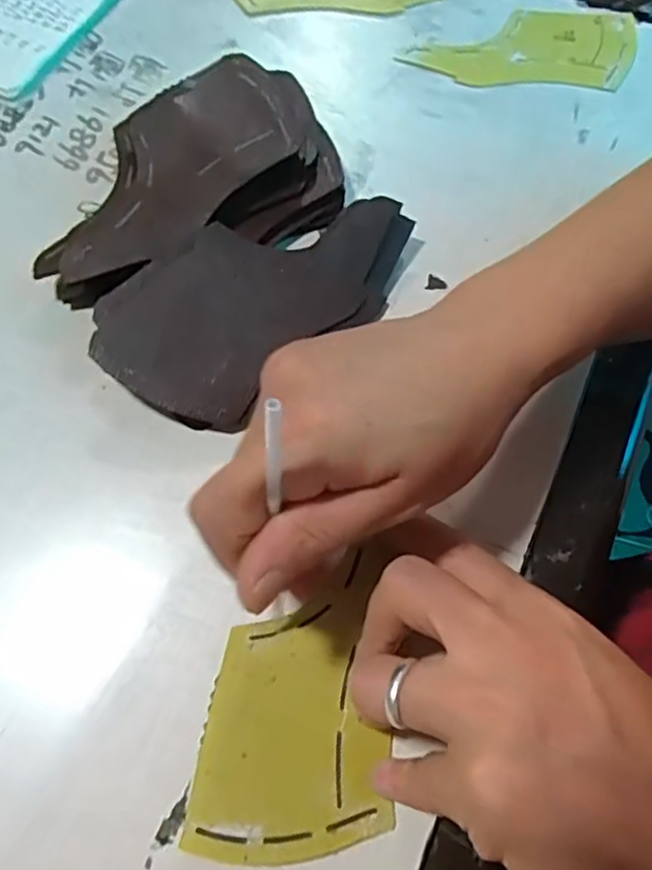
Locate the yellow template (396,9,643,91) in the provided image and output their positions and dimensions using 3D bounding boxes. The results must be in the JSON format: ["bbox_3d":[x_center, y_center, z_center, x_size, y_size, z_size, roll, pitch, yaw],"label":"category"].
[{"bbox_3d":[0.123,-0.244,0.401,0.142,0.005,0.071,3,67,1],"label":"yellow template"}]

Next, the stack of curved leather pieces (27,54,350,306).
[{"bbox_3d":[-0.075,-0.133,0.336,0.158,0.031,0.106,-26,68,-12],"label":"stack of curved leather pieces"}]

